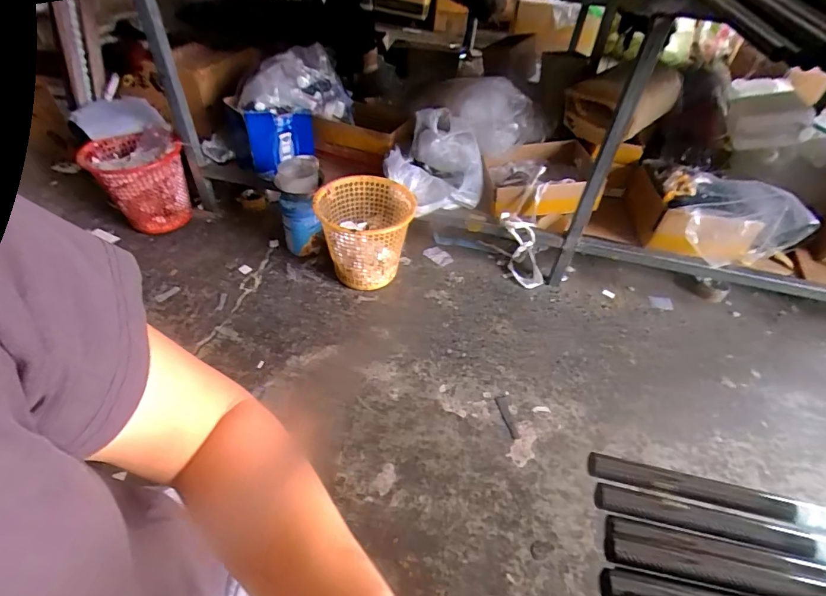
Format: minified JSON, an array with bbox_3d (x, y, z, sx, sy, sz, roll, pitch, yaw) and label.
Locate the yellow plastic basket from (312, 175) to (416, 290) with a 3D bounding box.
[{"bbox_3d":[-0.146,-0.175,1.285,0.274,0.281,0.264,1,46,-6],"label":"yellow plastic basket"}]

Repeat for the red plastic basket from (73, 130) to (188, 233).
[{"bbox_3d":[-0.872,-0.358,1.387,0.245,0.302,0.247,32,51,23],"label":"red plastic basket"}]

